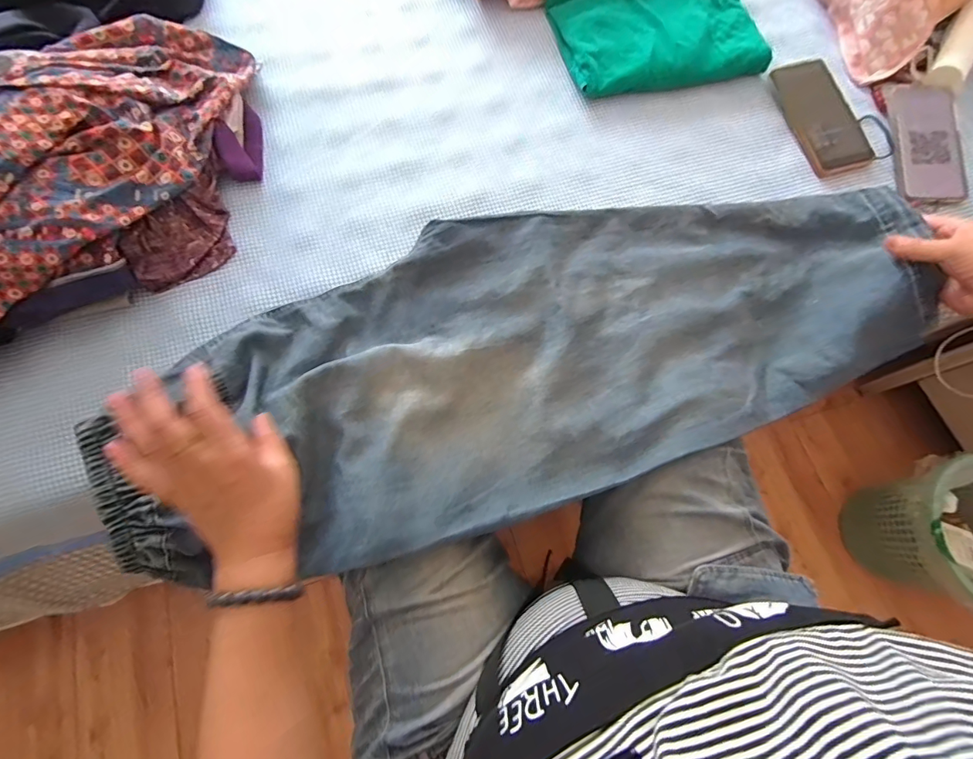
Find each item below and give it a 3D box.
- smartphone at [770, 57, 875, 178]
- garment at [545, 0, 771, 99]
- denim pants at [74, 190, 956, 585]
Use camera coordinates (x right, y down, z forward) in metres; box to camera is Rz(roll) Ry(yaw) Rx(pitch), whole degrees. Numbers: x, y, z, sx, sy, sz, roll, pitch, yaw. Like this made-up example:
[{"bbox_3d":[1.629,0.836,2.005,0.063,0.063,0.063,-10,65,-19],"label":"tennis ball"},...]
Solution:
[{"bbox_3d":[0.438,-0.346,0.585,0.087,0.012,0.165,-11,75,-3],"label":"smartphone"},{"bbox_3d":[0.229,-0.475,0.609,0.256,0.023,0.203,-14,75,-4],"label":"garment"},{"bbox_3d":[0.055,-0.031,0.463,0.795,0.074,0.299,-16,75,-8],"label":"denim pants"}]

